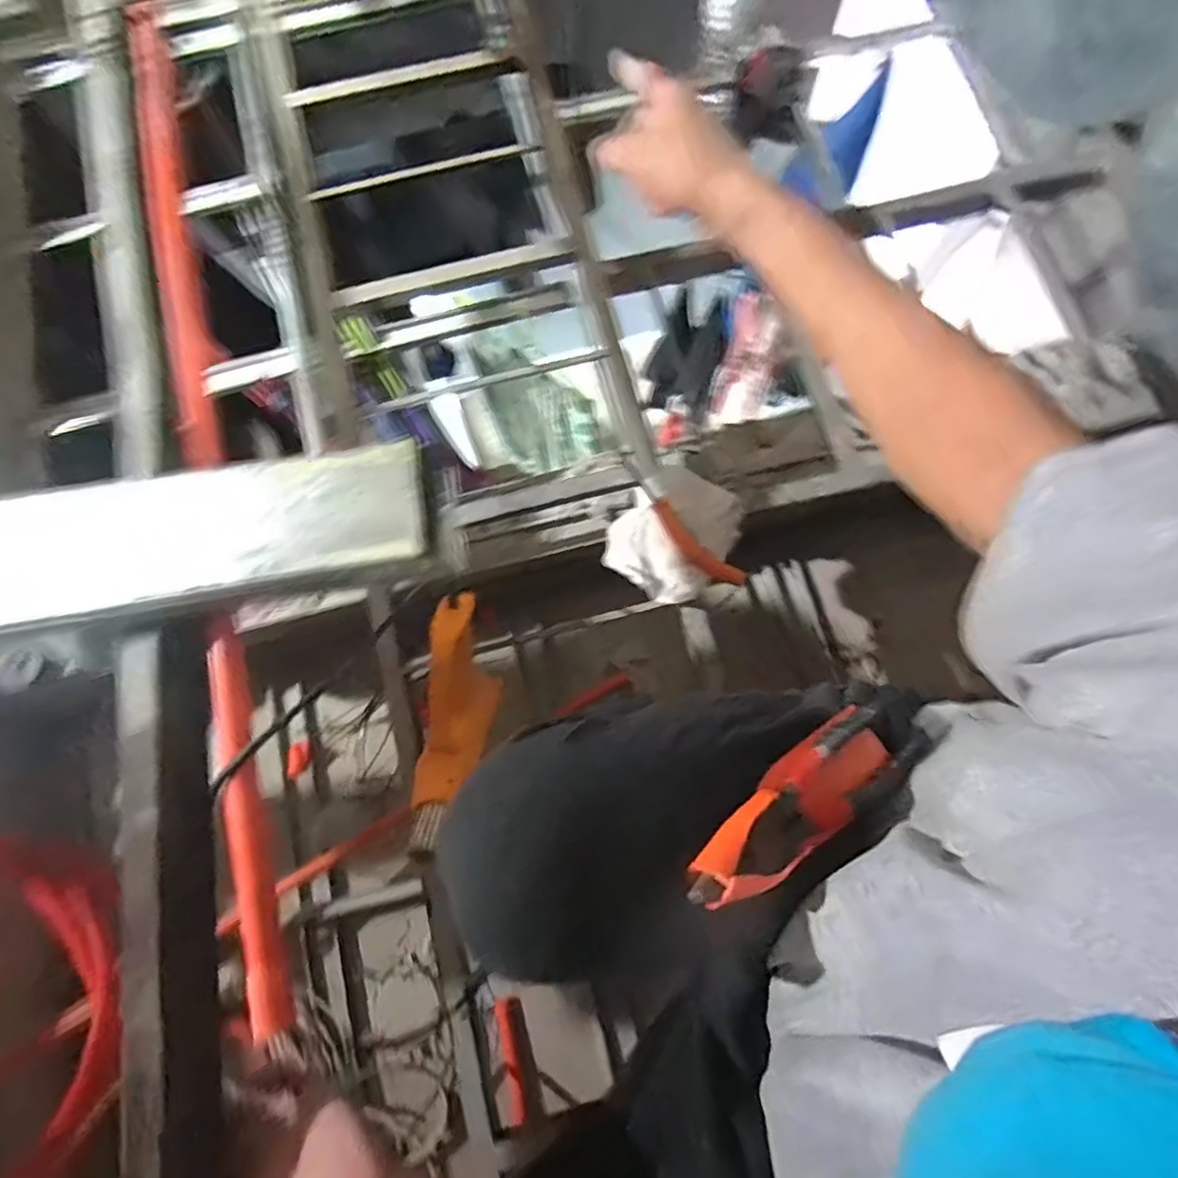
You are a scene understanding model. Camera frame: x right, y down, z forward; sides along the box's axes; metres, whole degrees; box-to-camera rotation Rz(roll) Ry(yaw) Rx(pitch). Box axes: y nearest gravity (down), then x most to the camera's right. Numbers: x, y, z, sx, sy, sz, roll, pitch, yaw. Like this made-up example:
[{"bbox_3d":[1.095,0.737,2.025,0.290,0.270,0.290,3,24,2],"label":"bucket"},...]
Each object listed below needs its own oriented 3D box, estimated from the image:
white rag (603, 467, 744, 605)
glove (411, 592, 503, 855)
[{"bbox_3d":[0.104,-0.068,0.732,0.136,0.043,0.161,38,81,8],"label":"white rag"},{"bbox_3d":[-0.150,0.156,0.670,0.073,0.067,0.286,10,98,3],"label":"glove"}]

